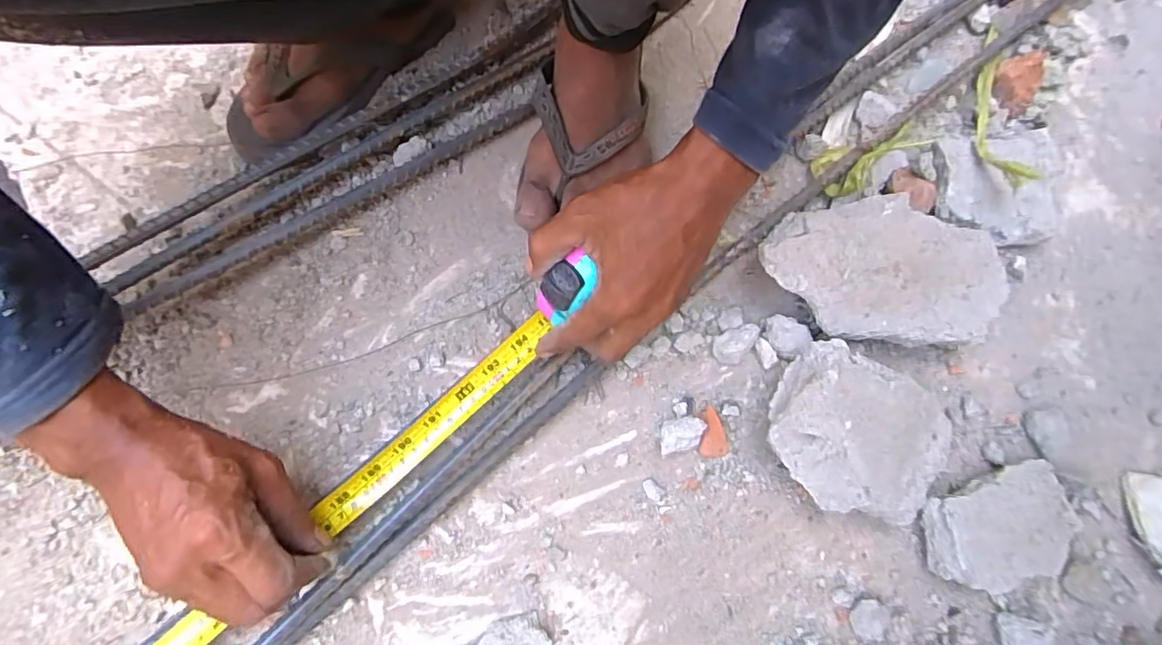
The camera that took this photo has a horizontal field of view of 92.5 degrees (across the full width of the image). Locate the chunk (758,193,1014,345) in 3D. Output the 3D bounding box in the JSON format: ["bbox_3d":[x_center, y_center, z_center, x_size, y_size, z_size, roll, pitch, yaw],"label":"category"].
[{"bbox_3d":[0.212,-0.038,0.393,0.160,0.035,0.090,6,69,1],"label":"chunk"}]

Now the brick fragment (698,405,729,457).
[{"bbox_3d":[0.094,0.077,0.394,0.019,0.010,0.034,6,69,1],"label":"brick fragment"}]

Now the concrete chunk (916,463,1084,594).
[{"bbox_3d":[0.270,0.135,0.363,0.093,0.034,0.064,-19,71,-8],"label":"concrete chunk"}]

